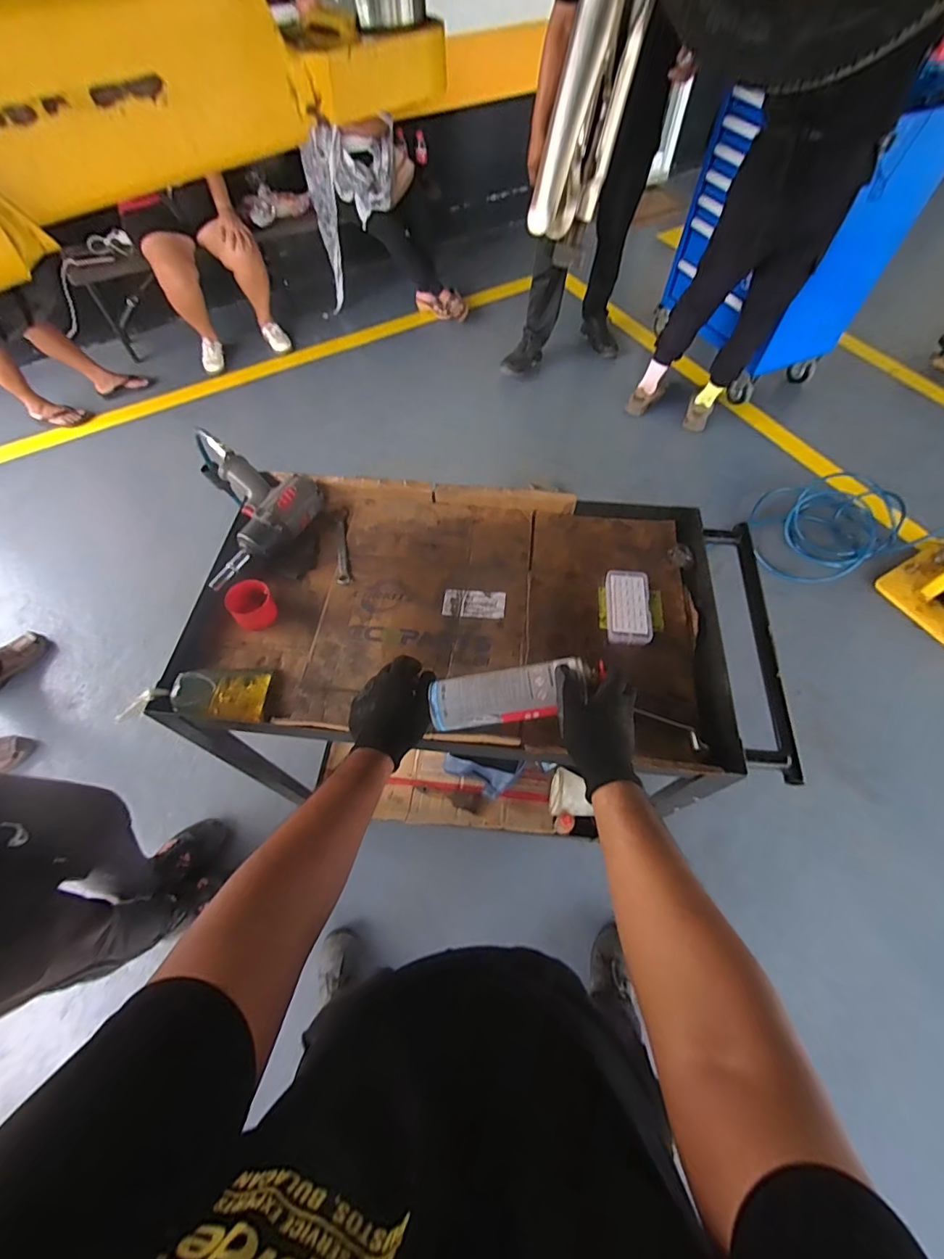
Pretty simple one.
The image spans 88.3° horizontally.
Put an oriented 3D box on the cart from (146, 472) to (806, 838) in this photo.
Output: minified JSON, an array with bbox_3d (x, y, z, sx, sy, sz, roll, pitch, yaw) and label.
[{"bbox_3d":[0.014,0.154,1.091,0.892,0.805,0.490,6,61,3],"label":"cart"}]

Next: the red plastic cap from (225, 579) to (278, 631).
[{"bbox_3d":[-0.346,-0.037,0.769,0.066,0.048,0.071,-32,65,-16],"label":"red plastic cap"}]

